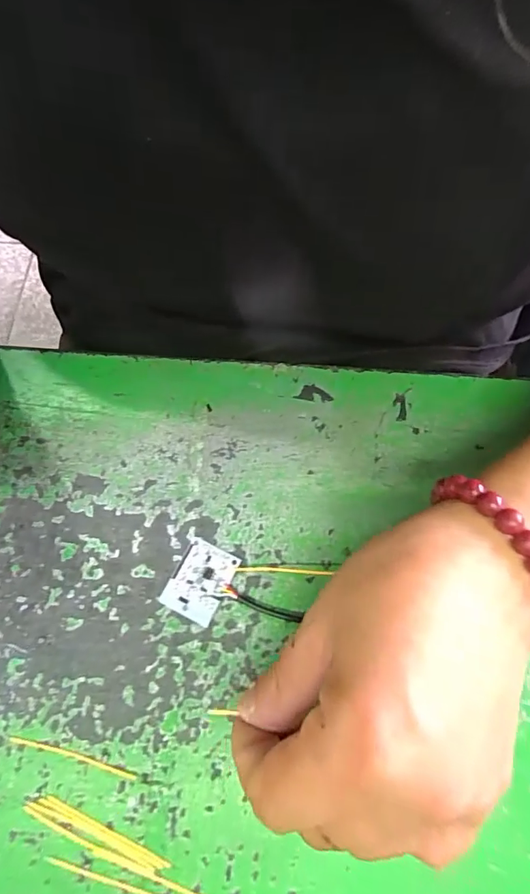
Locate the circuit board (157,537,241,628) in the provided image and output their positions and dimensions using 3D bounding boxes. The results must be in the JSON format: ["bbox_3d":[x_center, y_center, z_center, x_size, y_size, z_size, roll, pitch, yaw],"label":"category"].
[{"bbox_3d":[-0.028,0.060,0.210,0.027,0.004,0.032,28,70,9],"label":"circuit board"}]

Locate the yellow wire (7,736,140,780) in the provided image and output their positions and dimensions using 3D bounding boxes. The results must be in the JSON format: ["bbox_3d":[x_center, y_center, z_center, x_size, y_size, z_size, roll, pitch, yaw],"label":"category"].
[{"bbox_3d":[-0.076,0.122,0.185,0.053,0.004,0.004,14,69,4],"label":"yellow wire"}]

